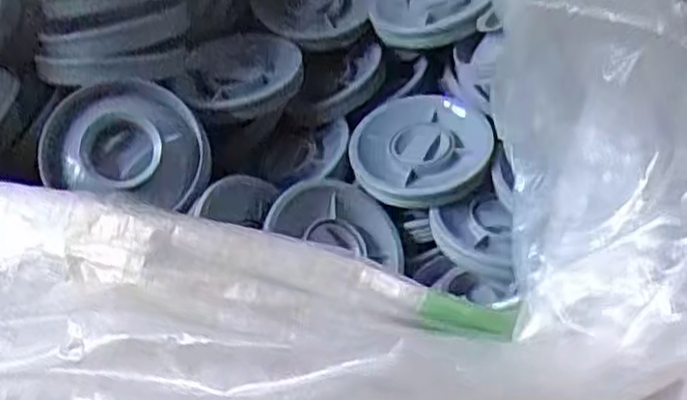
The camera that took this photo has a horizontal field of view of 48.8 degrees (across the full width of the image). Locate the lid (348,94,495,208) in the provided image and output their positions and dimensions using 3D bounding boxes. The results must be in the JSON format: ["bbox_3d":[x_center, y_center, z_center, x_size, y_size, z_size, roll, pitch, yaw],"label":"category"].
[{"bbox_3d":[0.079,-0.054,0.732,0.121,0.031,0.135,28,62,26],"label":"lid"}]

